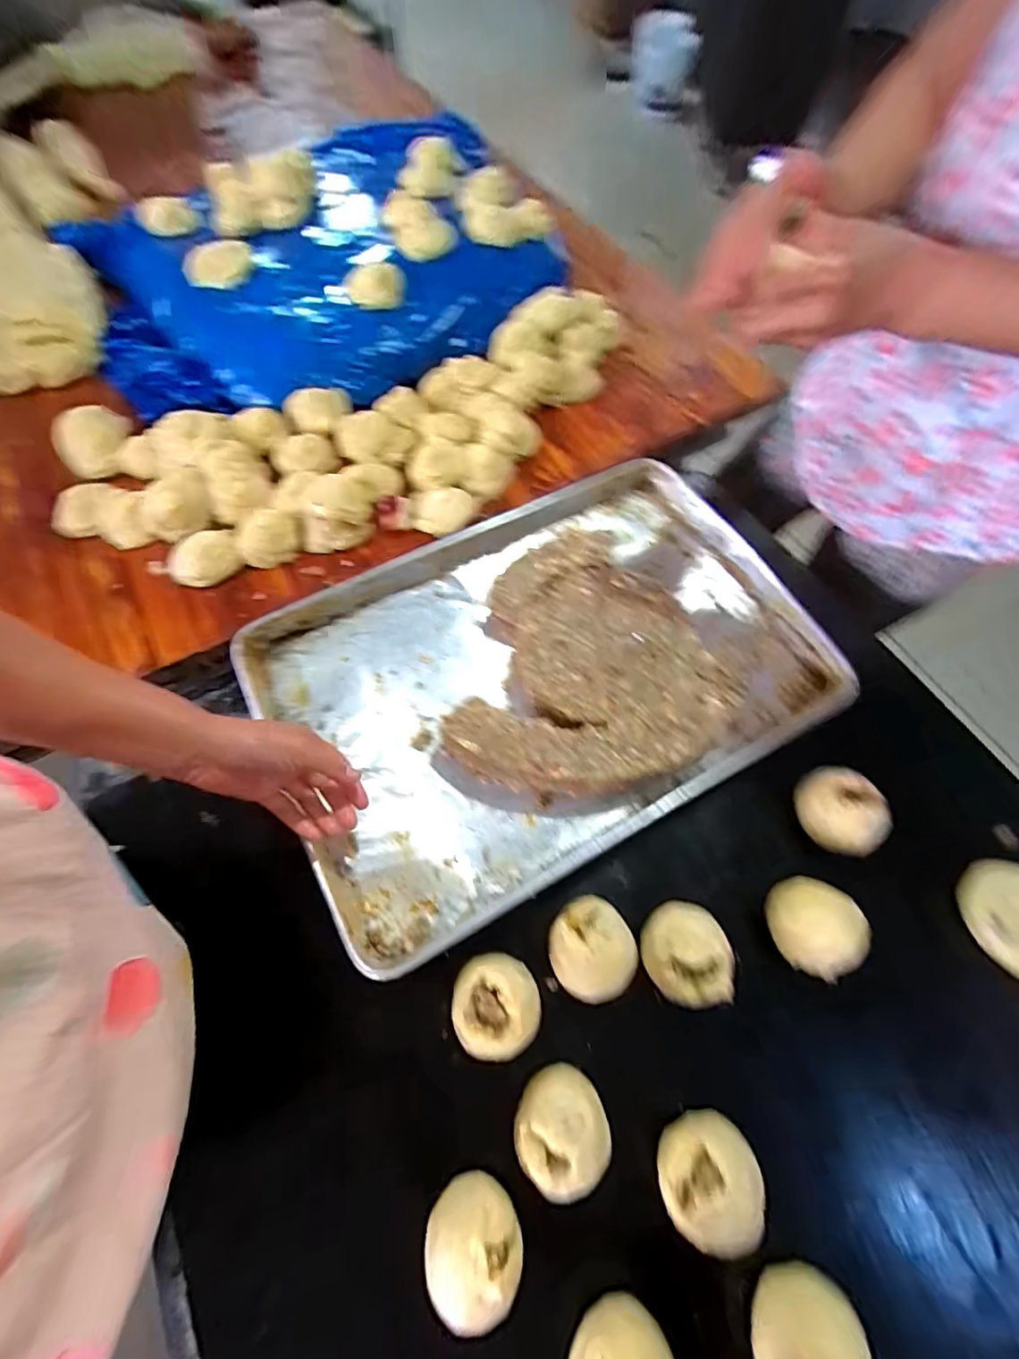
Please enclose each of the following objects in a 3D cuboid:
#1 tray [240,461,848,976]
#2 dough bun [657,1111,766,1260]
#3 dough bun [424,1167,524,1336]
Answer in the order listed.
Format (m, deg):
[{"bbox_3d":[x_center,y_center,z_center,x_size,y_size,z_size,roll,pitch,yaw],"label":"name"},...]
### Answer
[{"bbox_3d":[0.046,-0.015,0.600,0.610,0.071,0.402,-27,67,-11],"label":"tray"},{"bbox_3d":[0.158,0.390,0.398,0.075,0.035,0.074,1,67,-1],"label":"dough bun"},{"bbox_3d":[-0.026,0.425,0.385,0.067,0.042,0.070,1,67,-1],"label":"dough bun"}]

